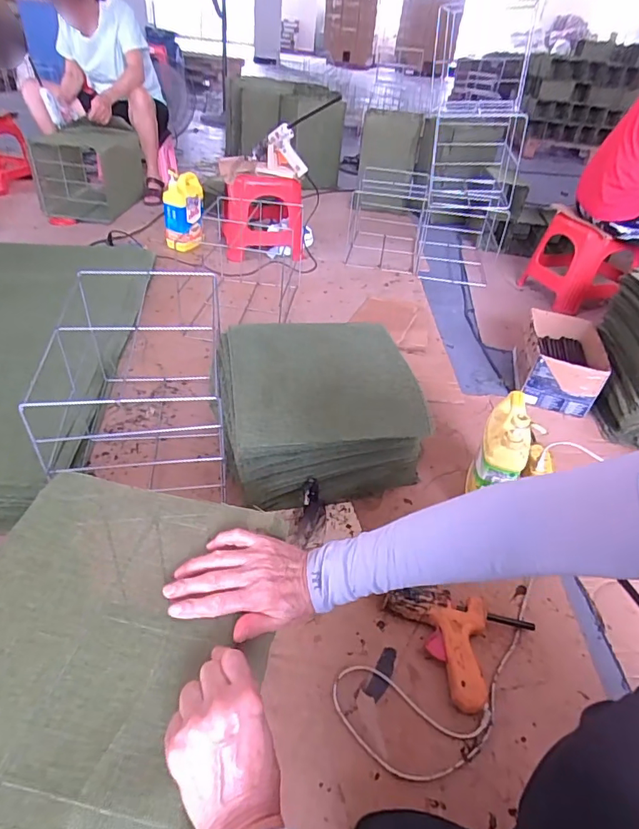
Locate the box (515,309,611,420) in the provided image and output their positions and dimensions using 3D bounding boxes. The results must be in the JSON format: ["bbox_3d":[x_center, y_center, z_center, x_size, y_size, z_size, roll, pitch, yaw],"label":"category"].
[{"bbox_3d":[0.640,-0.143,1.264,0.199,0.140,0.275,15,41,9],"label":"box"}]

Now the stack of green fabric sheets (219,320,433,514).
[{"bbox_3d":[-0.007,-0.005,0.931,0.347,0.215,0.312,-7,43,-17],"label":"stack of green fabric sheets"}]

